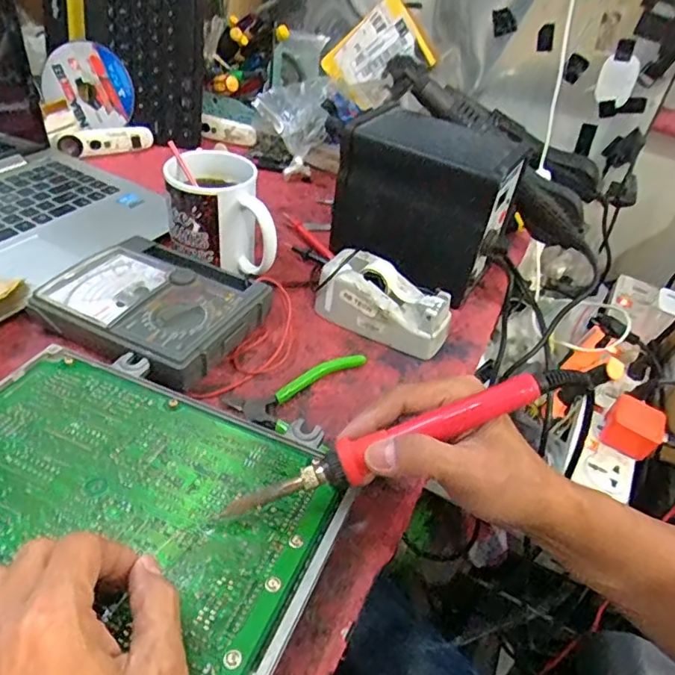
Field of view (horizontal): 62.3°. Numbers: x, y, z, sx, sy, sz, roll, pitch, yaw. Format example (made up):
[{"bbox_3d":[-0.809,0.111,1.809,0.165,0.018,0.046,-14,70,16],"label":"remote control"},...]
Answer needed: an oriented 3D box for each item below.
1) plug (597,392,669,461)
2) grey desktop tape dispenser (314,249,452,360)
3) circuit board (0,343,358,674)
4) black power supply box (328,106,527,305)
[{"bbox_3d":[0.302,0.091,0.568,0.052,0.036,0.051,29,42,22],"label":"plug"},{"bbox_3d":[0.043,-0.033,0.497,0.119,0.051,0.056,24,41,16],"label":"grey desktop tape dispenser"},{"bbox_3d":[-0.124,0.088,0.317,0.243,0.014,0.180,13,41,11],"label":"circuit board"},{"bbox_3d":[0.089,-0.136,0.557,0.157,0.137,0.109,23,43,19],"label":"black power supply box"}]

